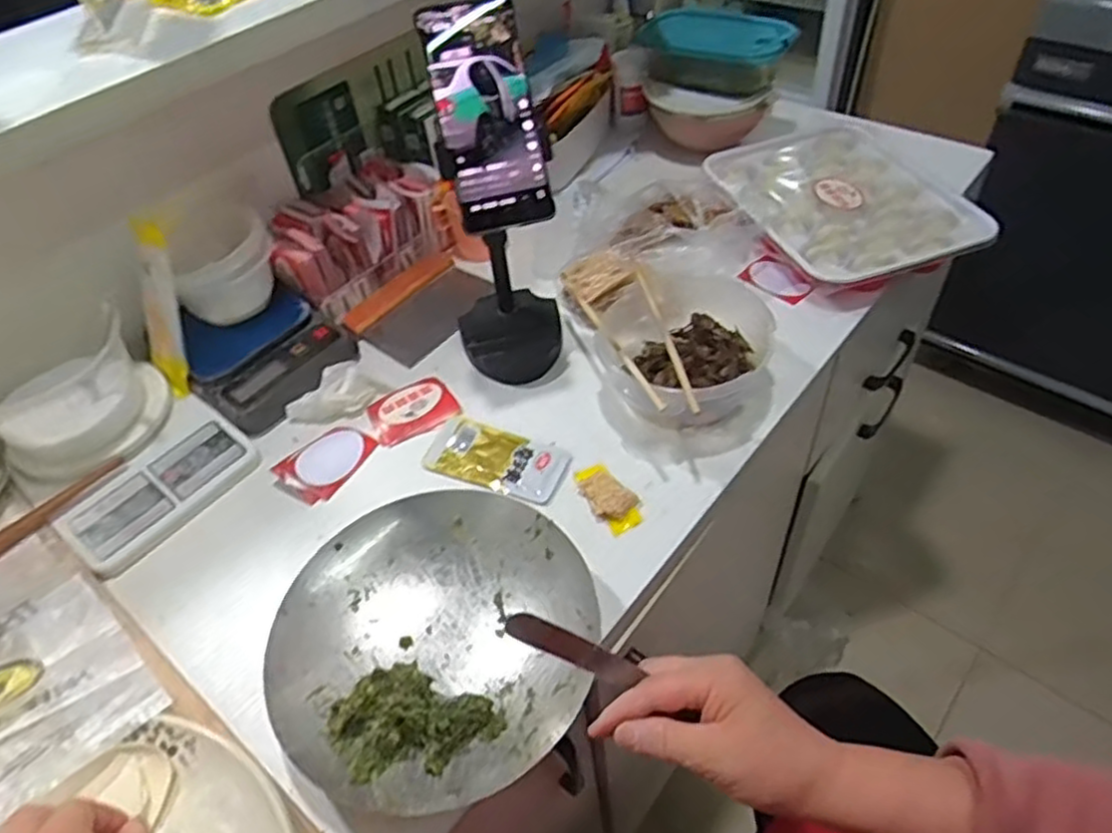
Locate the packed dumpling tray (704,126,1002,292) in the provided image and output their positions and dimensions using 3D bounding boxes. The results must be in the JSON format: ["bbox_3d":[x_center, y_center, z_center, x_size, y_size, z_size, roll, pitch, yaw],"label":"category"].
[{"bbox_3d":[0.322,-0.257,0.838,0.244,0.045,0.294,-19,49,-11],"label":"packed dumpling tray"}]

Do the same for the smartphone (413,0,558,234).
[{"bbox_3d":[-0.050,-0.224,0.541,0.074,0.158,0.017,-16,16,-8],"label":"smartphone"}]

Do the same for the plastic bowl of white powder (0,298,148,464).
[{"bbox_3d":[-0.436,-0.033,0.644,0.114,0.076,0.130,-3,48,4],"label":"plastic bowl of white powder"}]

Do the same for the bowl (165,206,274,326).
[{"bbox_3d":[-0.346,-0.161,0.742,0.105,0.074,0.126,-32,53,-21],"label":"bowl"}]

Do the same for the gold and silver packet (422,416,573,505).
[{"bbox_3d":[-0.052,0.036,0.641,0.127,0.009,0.064,18,53,21],"label":"gold and silver packet"}]

